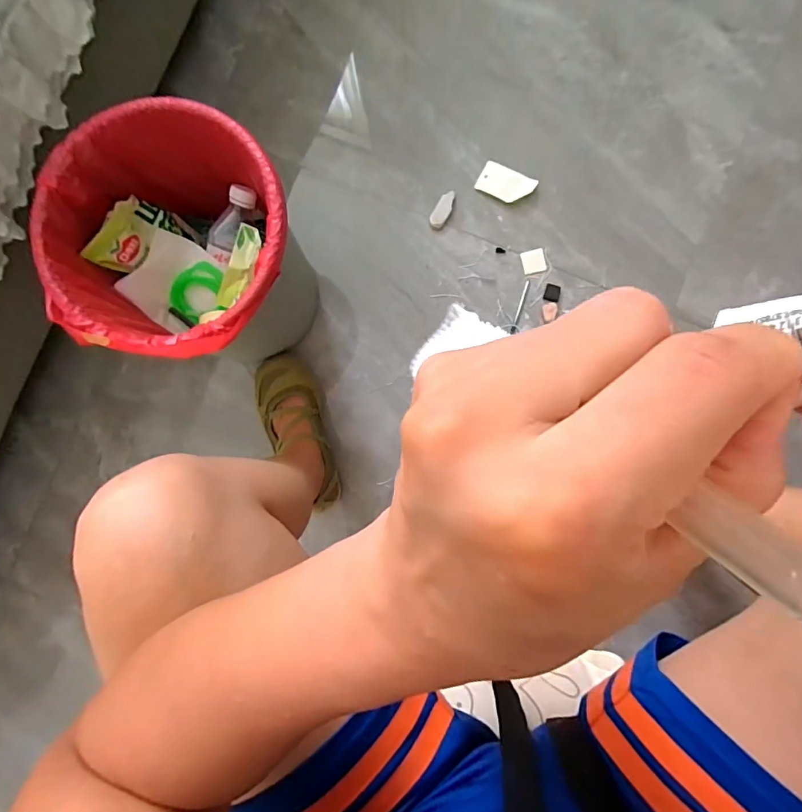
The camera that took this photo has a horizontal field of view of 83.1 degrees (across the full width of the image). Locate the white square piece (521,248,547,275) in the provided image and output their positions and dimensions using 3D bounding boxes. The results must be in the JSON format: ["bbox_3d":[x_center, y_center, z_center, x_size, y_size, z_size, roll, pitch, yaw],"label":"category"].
[{"bbox_3d":[0.208,-0.226,0.706,0.035,0.004,0.036,-14,88,2],"label":"white square piece"}]

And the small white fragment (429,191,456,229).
[{"bbox_3d":[0.067,-0.308,0.710,0.024,0.014,0.062,30,90,2],"label":"small white fragment"}]

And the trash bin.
[{"bbox_3d":[-0.239,-0.174,0.582,0.244,0.284,0.253,0,89,2],"label":"trash bin"}]

